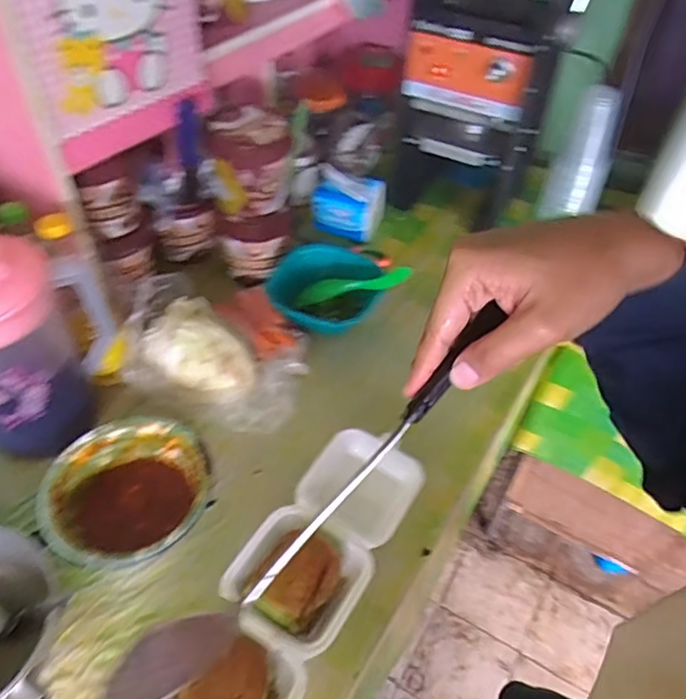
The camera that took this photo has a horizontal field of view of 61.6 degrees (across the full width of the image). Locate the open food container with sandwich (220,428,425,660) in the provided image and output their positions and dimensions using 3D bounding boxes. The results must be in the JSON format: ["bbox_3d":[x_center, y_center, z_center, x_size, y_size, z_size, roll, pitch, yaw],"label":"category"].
[{"bbox_3d":[-0.014,0.209,0.654,0.128,0.060,0.256,25,51,20],"label":"open food container with sandwich"}]

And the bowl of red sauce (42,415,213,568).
[{"bbox_3d":[-0.247,0.174,0.674,0.180,0.065,0.171,1,47,-1],"label":"bowl of red sauce"}]

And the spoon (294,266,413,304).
[{"bbox_3d":[0.018,-0.102,0.910,0.184,0.031,0.032,-9,44,17],"label":"spoon"}]

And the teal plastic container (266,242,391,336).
[{"bbox_3d":[-0.031,-0.088,0.919,0.175,0.064,0.167,21,49,16],"label":"teal plastic container"}]

